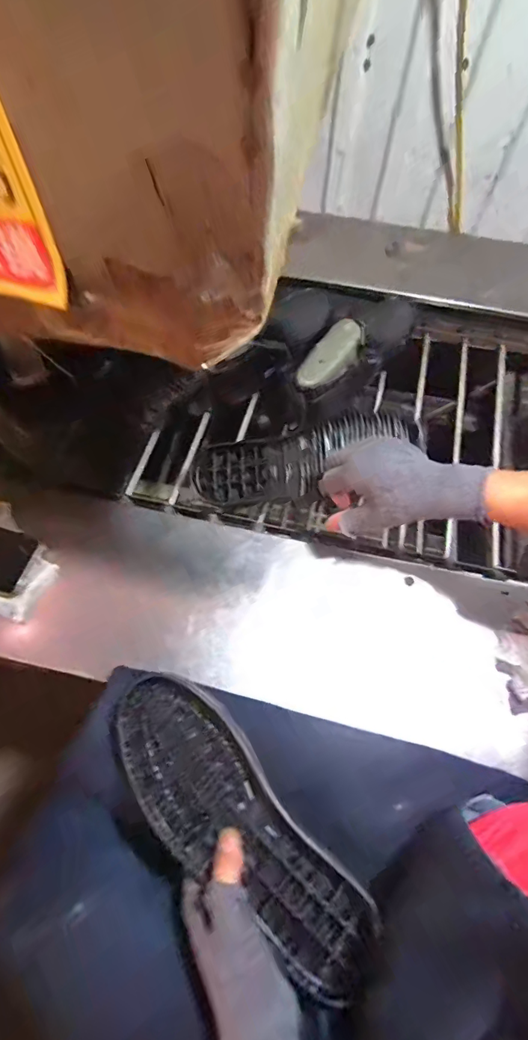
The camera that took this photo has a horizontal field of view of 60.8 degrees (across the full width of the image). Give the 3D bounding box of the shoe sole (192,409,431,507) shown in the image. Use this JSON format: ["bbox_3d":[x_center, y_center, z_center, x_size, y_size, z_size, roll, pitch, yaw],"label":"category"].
[{"bbox_3d":[0.050,-0.087,0.610,0.294,0.033,0.091,-17,66,8],"label":"shoe sole"}]

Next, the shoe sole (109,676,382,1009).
[{"bbox_3d":[-0.029,0.268,0.406,0.103,0.023,0.288,-42,68,-17],"label":"shoe sole"}]

